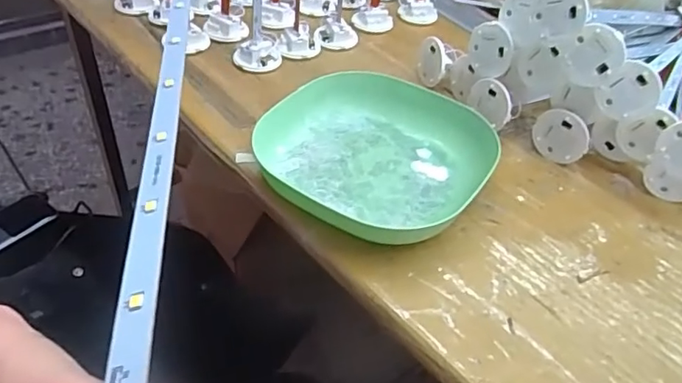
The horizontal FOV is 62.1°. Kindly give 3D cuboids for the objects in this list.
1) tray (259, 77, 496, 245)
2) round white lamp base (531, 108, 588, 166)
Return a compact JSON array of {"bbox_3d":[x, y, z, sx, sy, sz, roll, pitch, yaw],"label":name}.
[{"bbox_3d":[0.024,-0.027,0.375,0.136,0.028,0.138,26,46,21],"label":"tray"},{"bbox_3d":[0.153,-0.037,0.397,0.038,0.039,0.008,35,50,28],"label":"round white lamp base"}]

